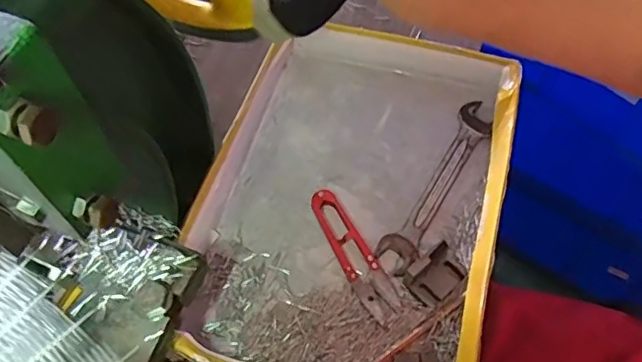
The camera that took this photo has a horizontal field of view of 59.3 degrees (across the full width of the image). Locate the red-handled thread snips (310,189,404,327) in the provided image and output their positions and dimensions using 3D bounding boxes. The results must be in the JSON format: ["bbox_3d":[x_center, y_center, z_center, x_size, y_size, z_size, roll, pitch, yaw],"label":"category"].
[{"bbox_3d":[0.025,0.054,0.425,0.025,0.009,0.112,-25,61,-13],"label":"red-handled thread snips"}]

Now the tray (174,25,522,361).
[{"bbox_3d":[0.023,0.001,0.447,0.229,0.041,0.335,12,60,9],"label":"tray"}]

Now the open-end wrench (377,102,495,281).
[{"bbox_3d":[0.096,0.000,0.459,0.029,0.008,0.169,27,63,17],"label":"open-end wrench"}]

